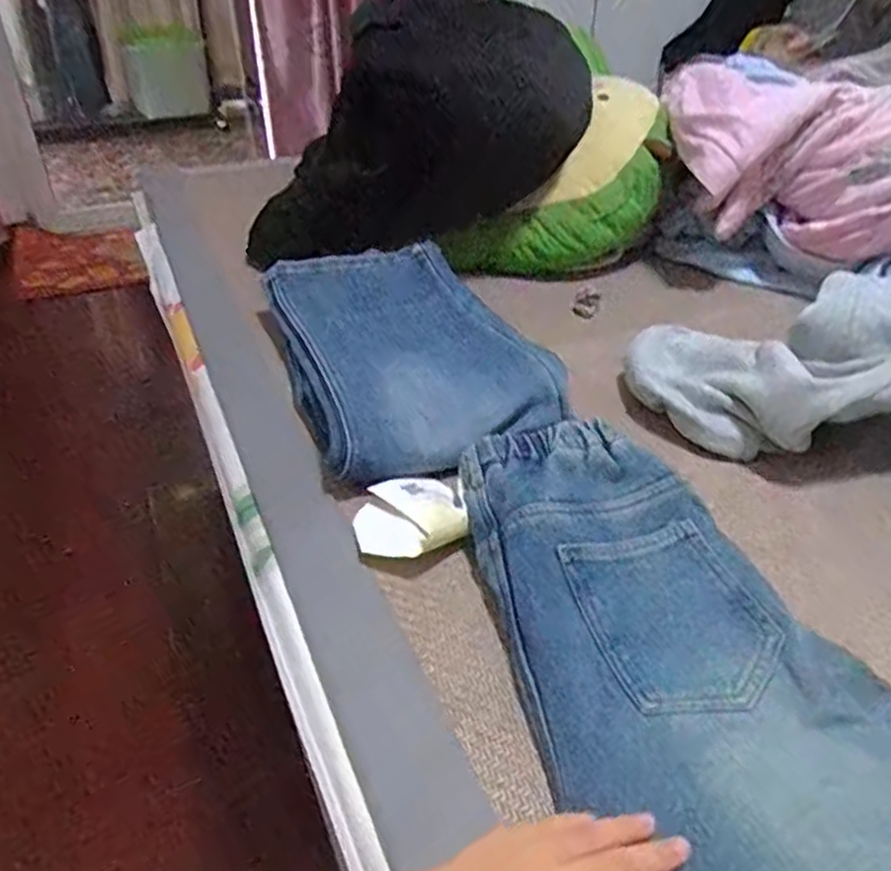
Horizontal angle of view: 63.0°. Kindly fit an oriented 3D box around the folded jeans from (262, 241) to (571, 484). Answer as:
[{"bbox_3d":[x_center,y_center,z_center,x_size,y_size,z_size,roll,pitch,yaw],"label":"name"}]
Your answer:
[{"bbox_3d":[-0.048,-0.093,0.731,0.223,0.042,0.356,-14,38,-19],"label":"folded jeans"}]

